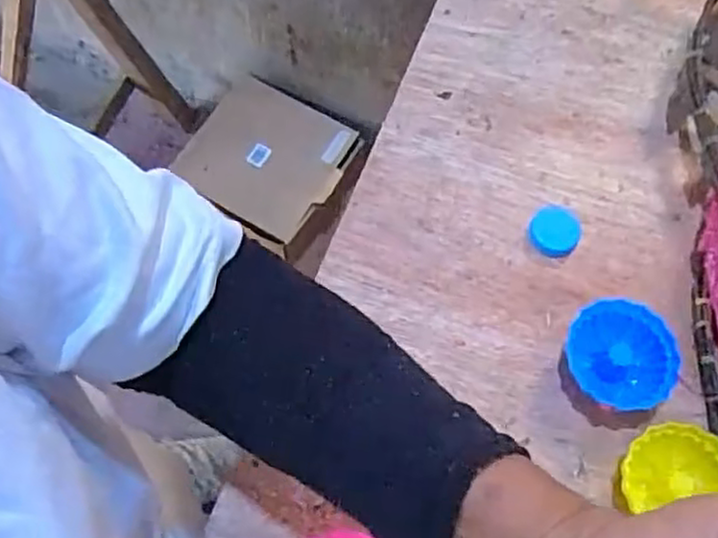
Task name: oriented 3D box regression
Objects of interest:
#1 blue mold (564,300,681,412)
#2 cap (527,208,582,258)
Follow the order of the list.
[{"bbox_3d":[0.148,0.051,0.413,0.058,0.028,0.059,0,66,0],"label":"blue mold"},{"bbox_3d":[0.124,-0.024,0.458,0.031,0.006,0.033,0,66,0],"label":"cap"}]

